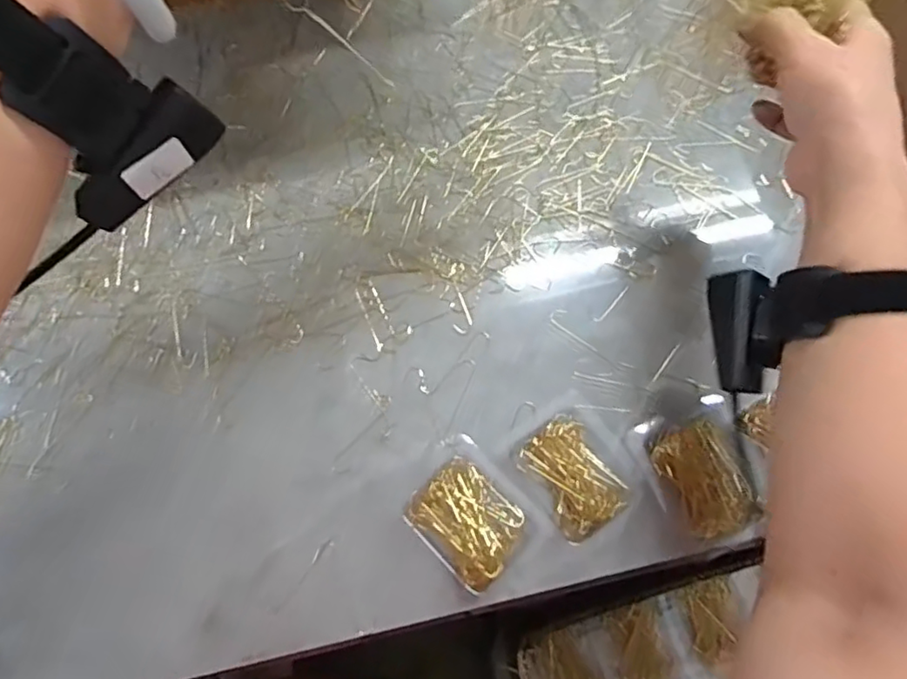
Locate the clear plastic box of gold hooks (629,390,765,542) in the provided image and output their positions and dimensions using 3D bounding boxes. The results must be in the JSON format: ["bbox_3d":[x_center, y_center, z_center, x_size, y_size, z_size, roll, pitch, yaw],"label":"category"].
[{"bbox_3d":[0.162,0.085,0.402,0.063,0.018,0.087,-21,71,-7],"label":"clear plastic box of gold hooks"}]

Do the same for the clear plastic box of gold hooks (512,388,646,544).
[{"bbox_3d":[0.082,0.084,0.408,0.066,0.019,0.084,-32,73,-10],"label":"clear plastic box of gold hooks"}]

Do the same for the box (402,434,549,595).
[{"bbox_3d":[0.013,0.114,0.400,0.068,0.022,0.082,-43,75,-13],"label":"box"}]

